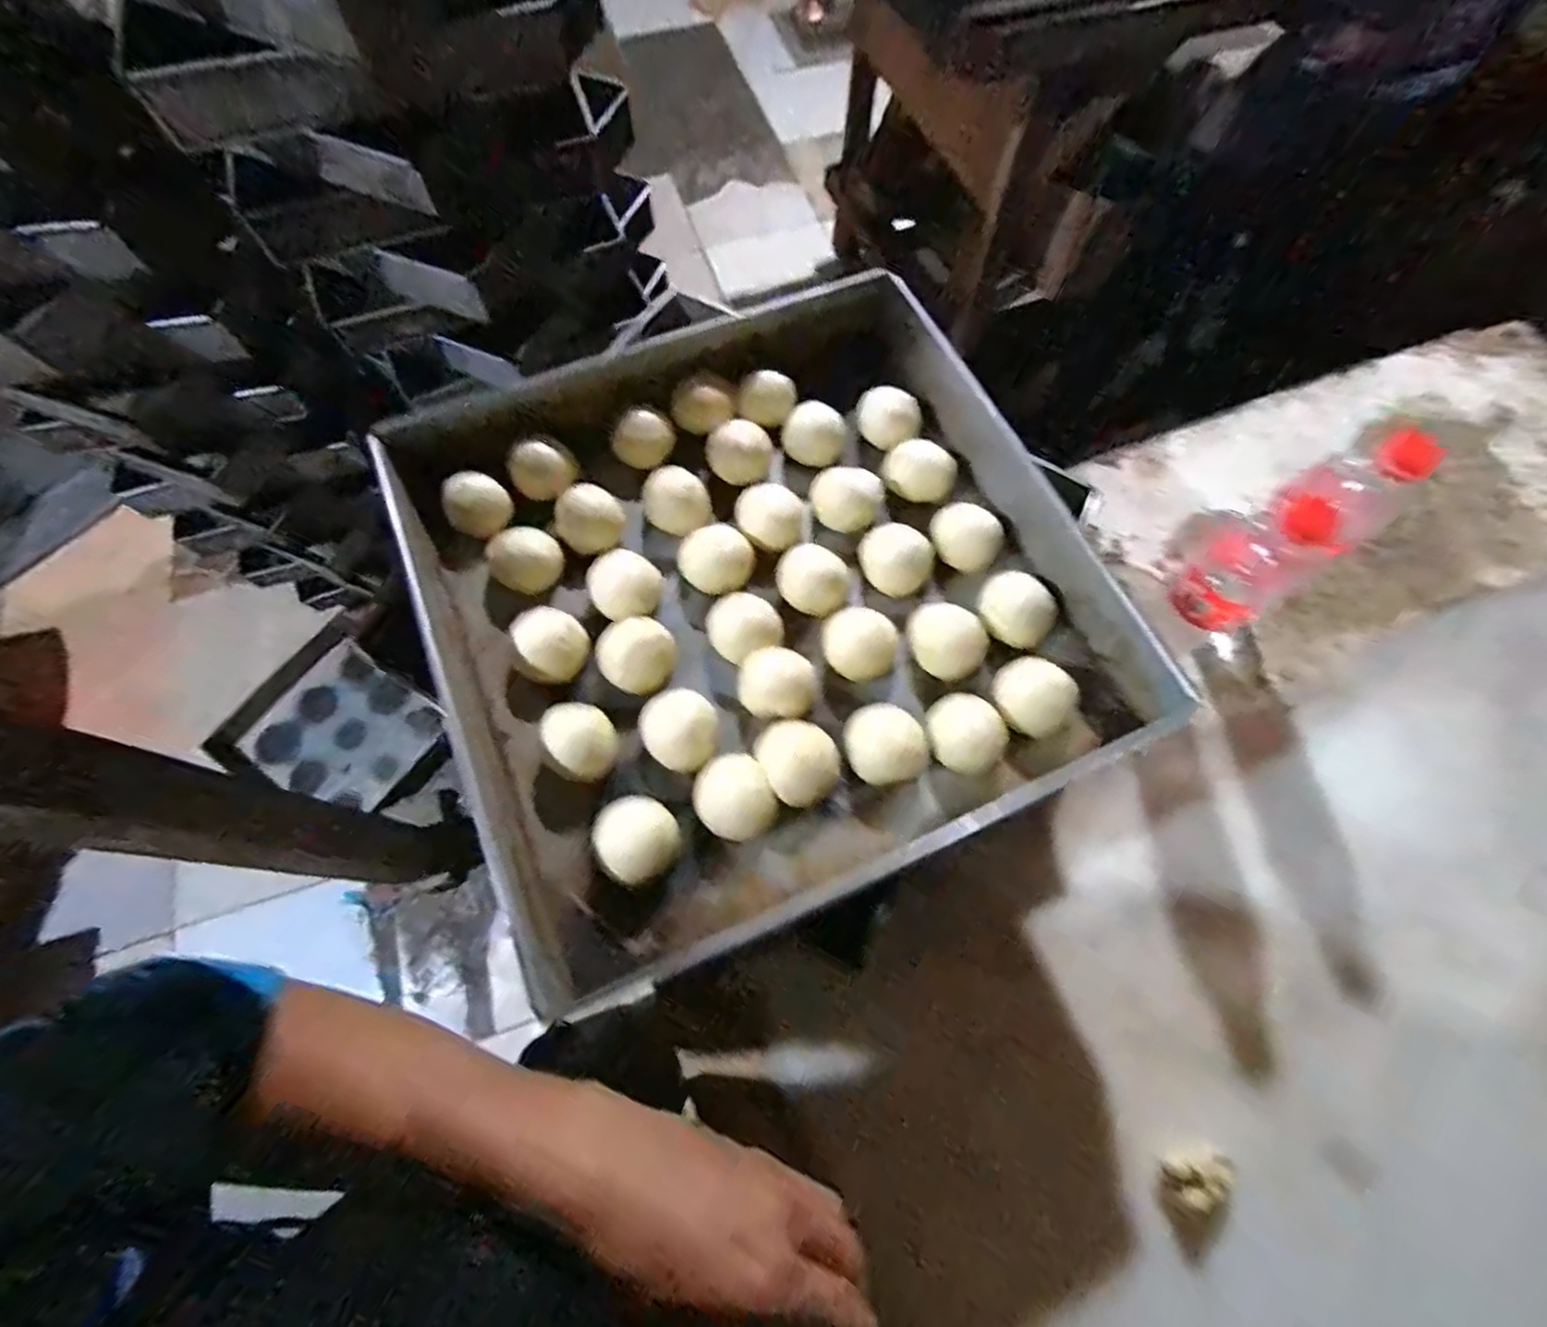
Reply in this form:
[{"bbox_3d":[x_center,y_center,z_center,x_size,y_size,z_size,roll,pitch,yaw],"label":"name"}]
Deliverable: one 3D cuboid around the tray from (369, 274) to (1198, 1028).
[{"bbox_3d":[-0.018,-0.052,0.462,0.441,0.063,0.420,-22,69,-9],"label":"tray"}]

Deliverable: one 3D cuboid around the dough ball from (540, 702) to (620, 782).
[{"bbox_3d":[-0.120,0.047,0.413,0.040,0.027,0.048,-22,69,-9],"label":"dough ball"}]

